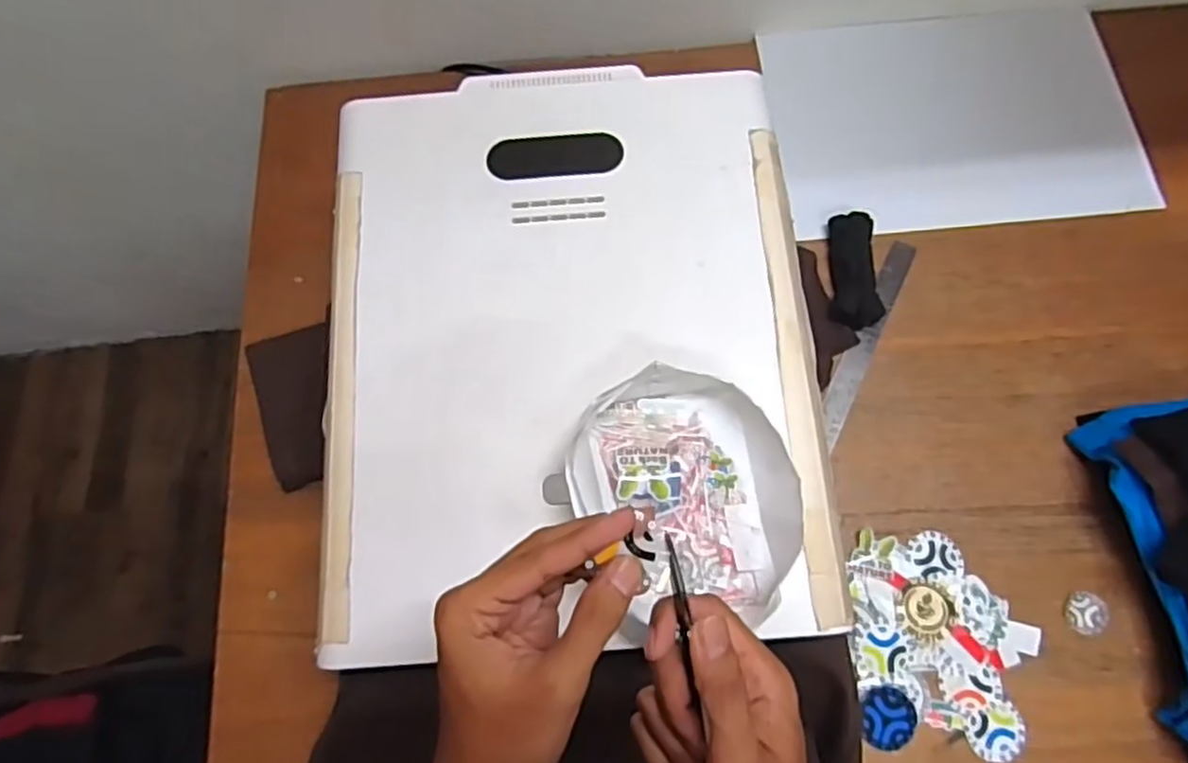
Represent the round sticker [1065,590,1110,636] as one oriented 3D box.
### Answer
[{"bbox_3d":[0.466,0.218,0.683,0.038,0.006,0.040,0,71,1],"label":"round sticker"}]

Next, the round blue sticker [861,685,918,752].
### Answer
[{"bbox_3d":[0.267,0.304,0.653,0.050,0.004,0.052,0,71,1],"label":"round blue sticker"}]

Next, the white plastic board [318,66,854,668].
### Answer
[{"bbox_3d":[-0.021,-0.047,0.606,0.401,0.026,0.498,-4,71,0],"label":"white plastic board"}]

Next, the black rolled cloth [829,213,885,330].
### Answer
[{"bbox_3d":[0.284,-0.120,0.789,0.051,0.029,0.129,5,71,3],"label":"black rolled cloth"}]

